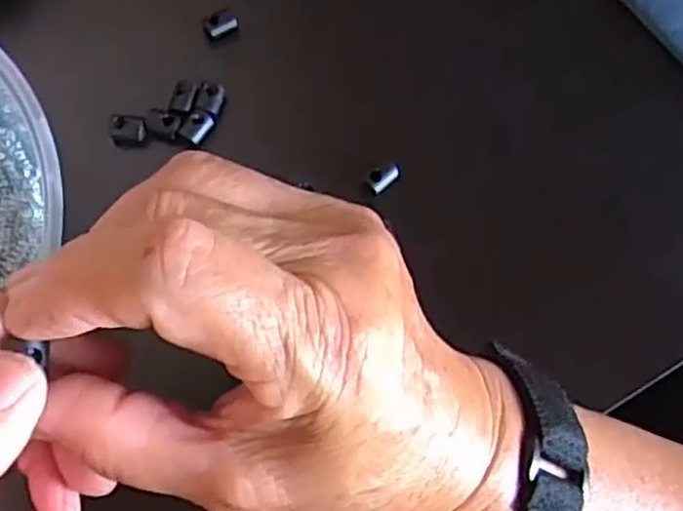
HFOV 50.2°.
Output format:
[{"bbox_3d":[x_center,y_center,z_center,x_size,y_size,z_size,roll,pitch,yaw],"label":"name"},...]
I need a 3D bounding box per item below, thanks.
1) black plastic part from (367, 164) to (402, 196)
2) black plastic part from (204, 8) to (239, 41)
[{"bbox_3d":[0.018,-0.033,0.307,0.016,0.004,0.009,-39,76,-14],"label":"black plastic part"},{"bbox_3d":[-0.055,-0.105,0.332,0.014,0.010,0.009,-37,76,-14],"label":"black plastic part"}]

